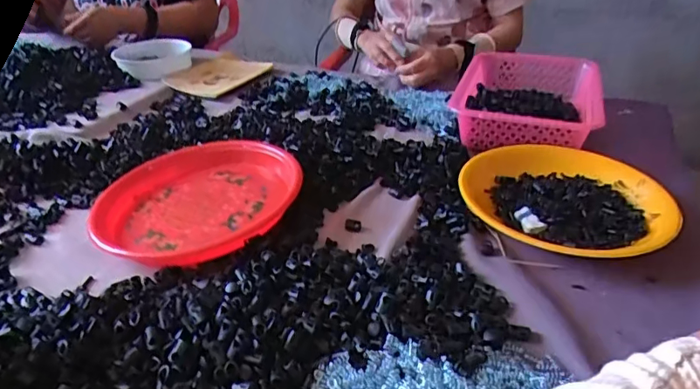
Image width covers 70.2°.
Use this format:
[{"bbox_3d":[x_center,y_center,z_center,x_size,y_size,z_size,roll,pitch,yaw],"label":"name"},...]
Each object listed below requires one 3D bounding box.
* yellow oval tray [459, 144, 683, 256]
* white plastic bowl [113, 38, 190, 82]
[{"bbox_3d":[0.265,0.006,0.616,0.244,0.035,0.234,-12,35,-17],"label":"yellow oval tray"},{"bbox_3d":[-0.427,-0.297,1.083,0.151,0.042,0.169,-17,36,-23],"label":"white plastic bowl"}]

